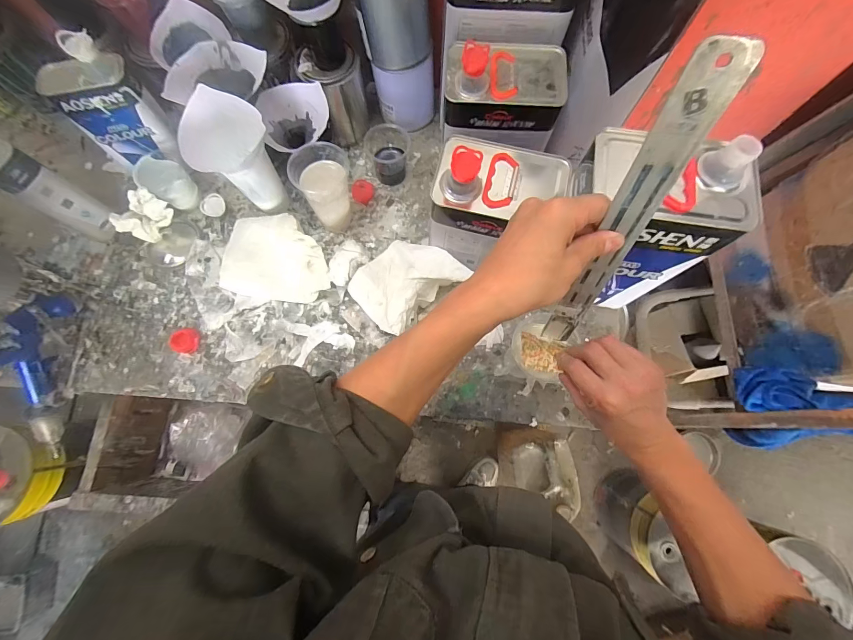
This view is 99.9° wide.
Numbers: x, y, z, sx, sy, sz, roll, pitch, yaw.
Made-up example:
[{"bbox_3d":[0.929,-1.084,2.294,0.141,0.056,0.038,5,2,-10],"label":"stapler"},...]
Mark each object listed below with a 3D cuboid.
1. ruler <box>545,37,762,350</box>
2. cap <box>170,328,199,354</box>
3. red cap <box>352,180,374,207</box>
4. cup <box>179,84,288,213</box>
[{"bbox_3d":[0.153,-0.059,0.301,0.032,0.296,0.004,11,59,7],"label":"ruler"},{"bbox_3d":[-0.396,0.034,0.587,0.042,0.016,0.040,0,76,0],"label":"cap"},{"bbox_3d":[-0.116,-0.233,0.654,0.034,0.022,0.039,29,78,7],"label":"red cap"},{"bbox_3d":[-0.290,-0.248,0.556,0.116,0.164,0.091,-43,80,-10],"label":"cup"}]

